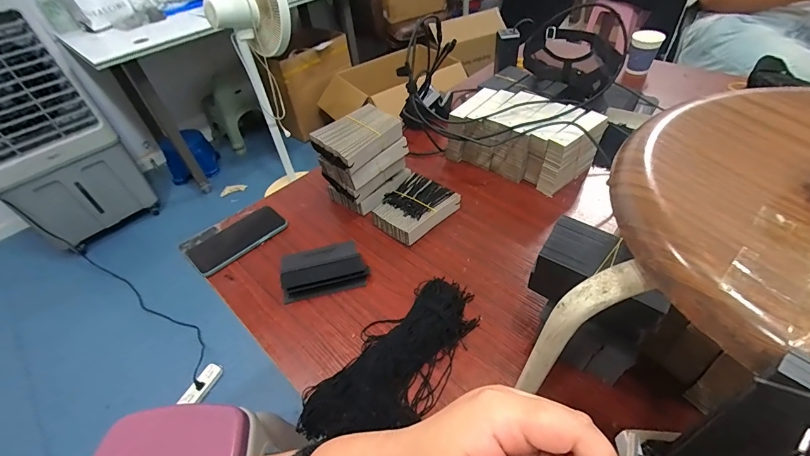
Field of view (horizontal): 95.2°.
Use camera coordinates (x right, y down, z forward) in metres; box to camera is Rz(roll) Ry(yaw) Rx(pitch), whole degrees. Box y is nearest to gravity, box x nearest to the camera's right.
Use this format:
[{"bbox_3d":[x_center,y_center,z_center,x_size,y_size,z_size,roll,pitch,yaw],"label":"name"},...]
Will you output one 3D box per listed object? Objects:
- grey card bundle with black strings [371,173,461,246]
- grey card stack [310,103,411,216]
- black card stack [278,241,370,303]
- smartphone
[{"bbox_3d":[0.016,-0.037,0.656,0.130,0.034,0.101,-35,50,-26],"label":"grey card bundle with black strings"},{"bbox_3d":[-0.076,-0.122,0.667,0.100,0.138,0.131,30,55,32],"label":"grey card stack"},{"bbox_3d":[-0.128,0.060,0.586,0.128,0.019,0.099,-14,44,-6],"label":"black card stack"},{"bbox_3d":[-0.298,0.015,0.649,0.086,0.012,0.157,30,55,32],"label":"smartphone"}]

